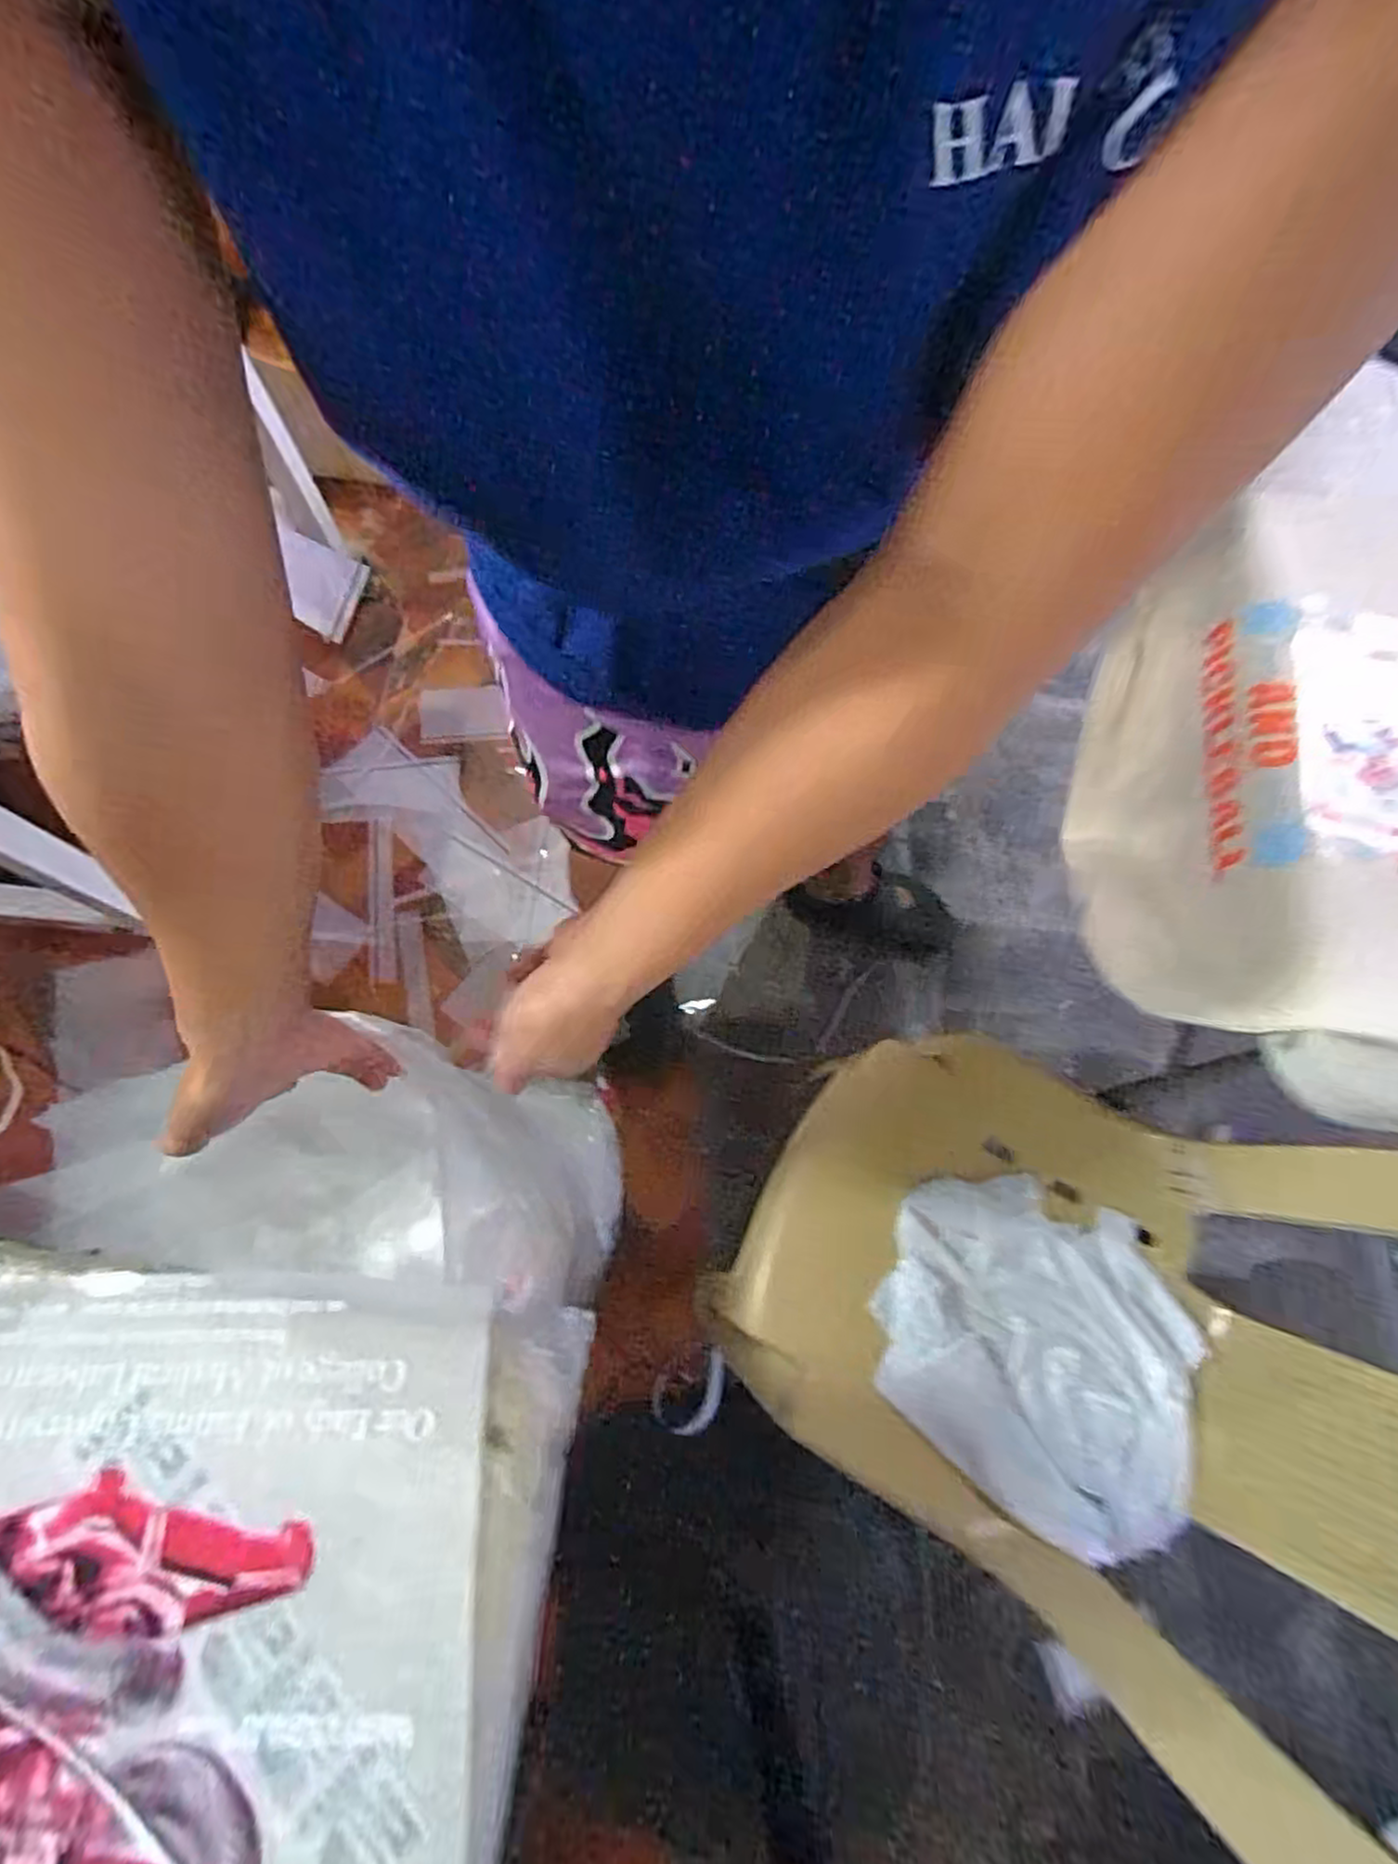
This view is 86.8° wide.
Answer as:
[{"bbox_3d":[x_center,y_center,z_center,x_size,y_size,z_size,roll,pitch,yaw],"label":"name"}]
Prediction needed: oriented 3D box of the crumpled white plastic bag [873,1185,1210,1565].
[{"bbox_3d":[0.283,0.343,0.616,0.259,0.028,0.241,22,71,6],"label":"crumpled white plastic bag"}]

